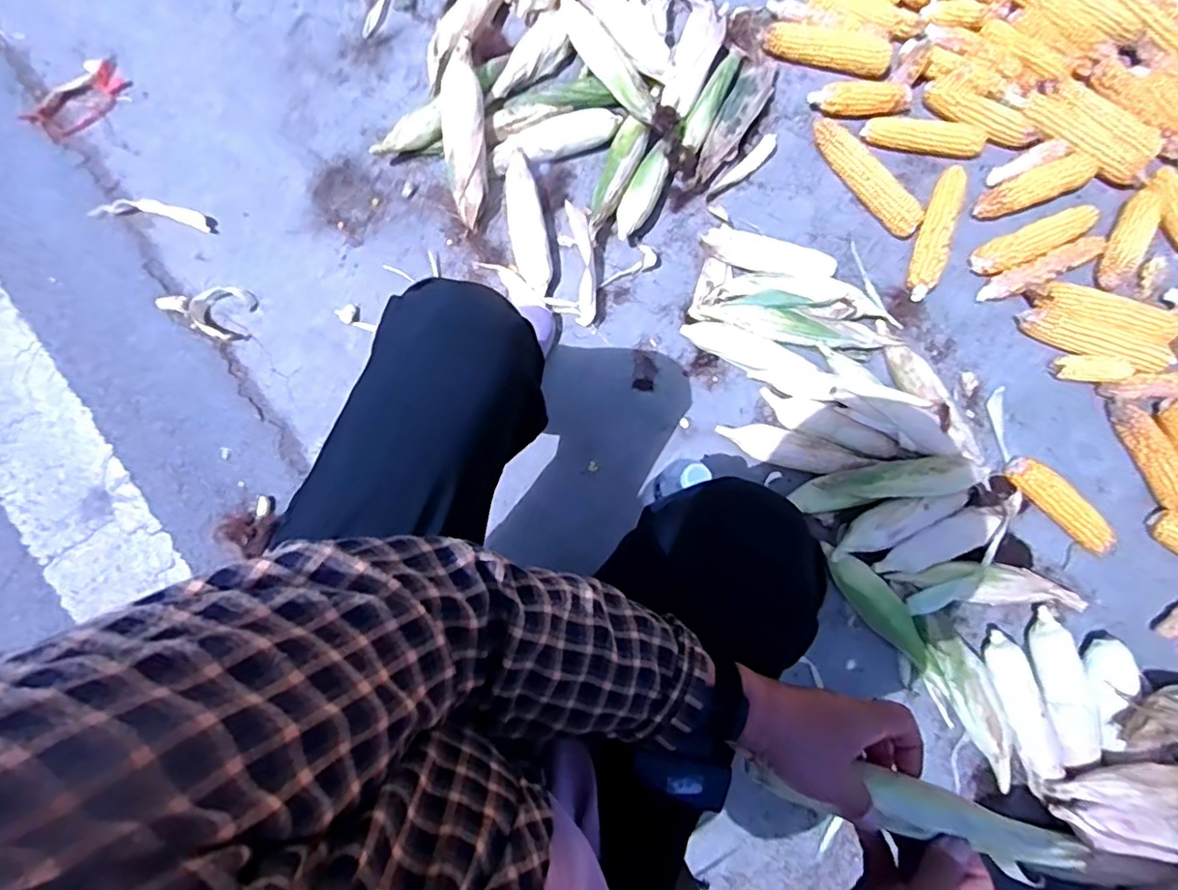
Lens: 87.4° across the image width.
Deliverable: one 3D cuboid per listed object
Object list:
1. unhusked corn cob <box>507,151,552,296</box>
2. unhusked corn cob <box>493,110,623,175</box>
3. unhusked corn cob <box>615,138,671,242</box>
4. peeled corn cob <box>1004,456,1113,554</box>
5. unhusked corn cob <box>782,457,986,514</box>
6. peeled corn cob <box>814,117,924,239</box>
[{"bbox_3d":[-0.093,-0.326,0.924,0.056,0.052,0.206,-9,80,-3],"label":"unhusked corn cob"},{"bbox_3d":[-0.049,-0.473,0.944,0.205,0.039,0.058,-21,81,-5],"label":"unhusked corn cob"},{"bbox_3d":[0.086,-0.392,0.954,0.047,0.043,0.169,26,80,4],"label":"unhusked corn cob"},{"bbox_3d":[0.676,0.087,0.879,0.171,0.050,0.048,44,82,6],"label":"peeled corn cob"},{"bbox_3d":[0.403,0.051,0.836,0.268,0.062,0.054,-10,80,10],"label":"unhusked corn cob"},{"bbox_3d":[0.433,-0.422,0.972,0.053,0.044,0.233,-36,82,-7],"label":"peeled corn cob"}]

